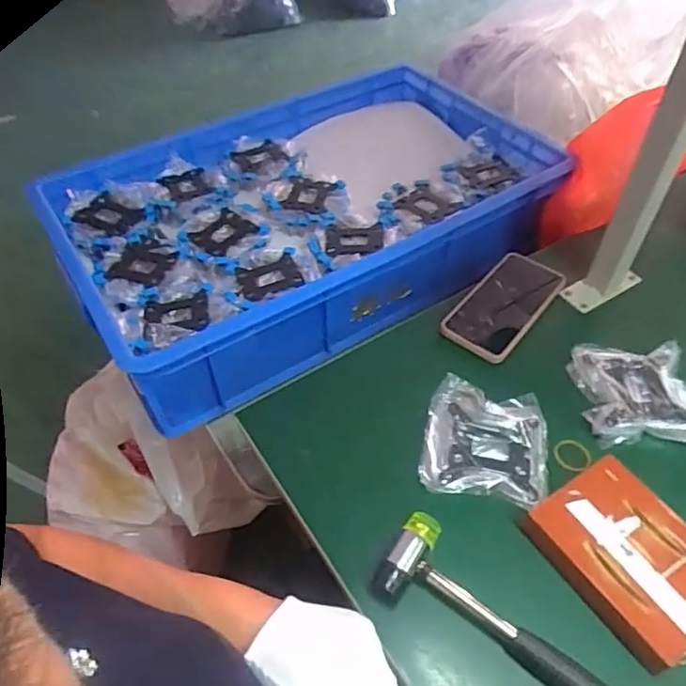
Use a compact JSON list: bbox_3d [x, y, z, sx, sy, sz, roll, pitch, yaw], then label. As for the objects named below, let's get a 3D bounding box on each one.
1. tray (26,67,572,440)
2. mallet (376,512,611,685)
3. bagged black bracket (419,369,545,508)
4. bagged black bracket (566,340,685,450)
[{"bbox_3d":[-0.036,-0.195,0.813,0.610,0.131,0.392,-29,54,-20],"label":"tray"},{"bbox_3d":[0.143,0.217,0.432,0.238,0.025,0.068,25,55,22],"label":"mallet"},{"bbox_3d":[0.136,0.093,0.547,0.113,0.018,0.119,9,51,11],"label":"bagged black bracket"},{"bbox_3d":[0.295,0.048,0.570,0.118,0.023,0.109,-6,50,-2],"label":"bagged black bracket"}]

